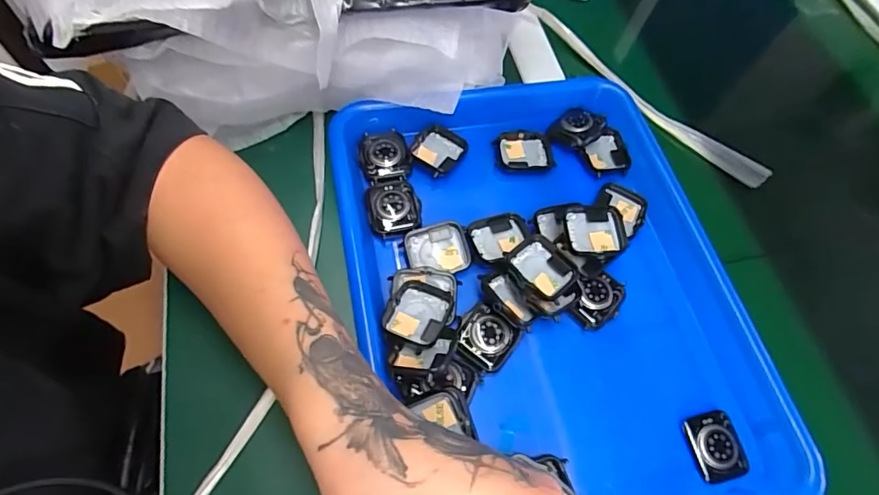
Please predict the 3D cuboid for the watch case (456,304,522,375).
[{"bbox_3d":[0.030,0.060,0.316,0.037,0.014,0.037,33,64,13],"label":"watch case"}]

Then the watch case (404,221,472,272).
[{"bbox_3d":[-0.001,0.002,0.344,0.044,0.014,0.034,-10,63,-10],"label":"watch case"}]

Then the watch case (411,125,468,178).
[{"bbox_3d":[-0.002,-0.077,0.384,0.037,0.012,0.043,34,65,14],"label":"watch case"}]

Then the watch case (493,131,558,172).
[{"bbox_3d":[0.068,-0.076,0.395,0.046,0.014,0.035,3,62,-3],"label":"watch case"}]

